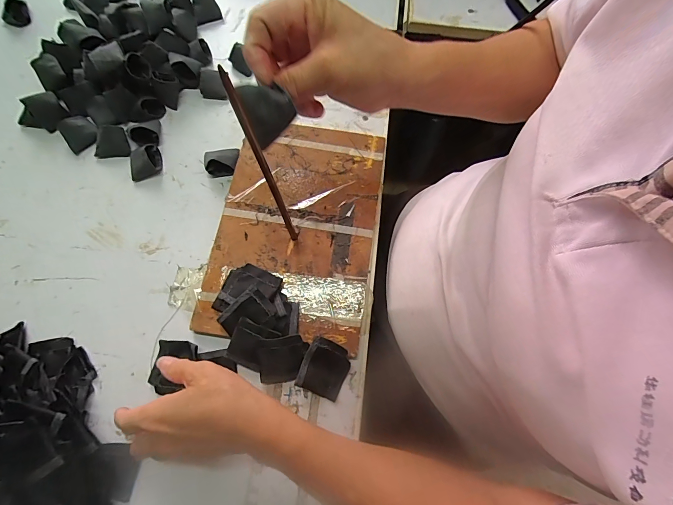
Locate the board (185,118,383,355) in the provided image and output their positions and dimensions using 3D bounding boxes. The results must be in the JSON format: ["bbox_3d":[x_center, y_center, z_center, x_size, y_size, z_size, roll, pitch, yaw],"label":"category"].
[{"bbox_3d":[-0.046,-0.033,0.392,0.180,0.019,0.262,7,71,1],"label":"board"}]

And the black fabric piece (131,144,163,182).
[{"bbox_3d":[-0.237,-0.113,0.410,0.034,0.025,0.041,-12,72,-5],"label":"black fabric piece"}]

